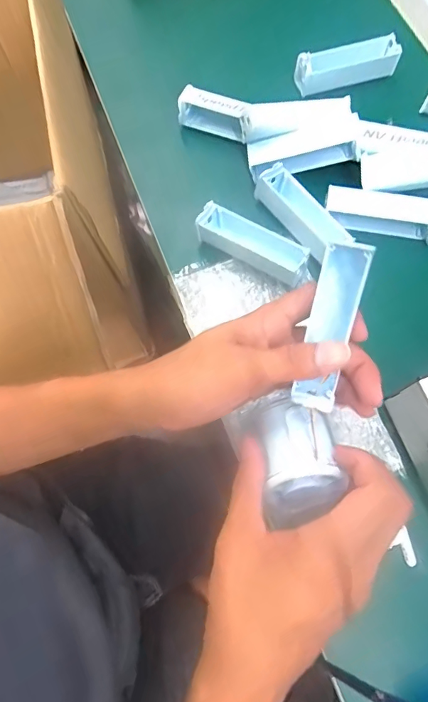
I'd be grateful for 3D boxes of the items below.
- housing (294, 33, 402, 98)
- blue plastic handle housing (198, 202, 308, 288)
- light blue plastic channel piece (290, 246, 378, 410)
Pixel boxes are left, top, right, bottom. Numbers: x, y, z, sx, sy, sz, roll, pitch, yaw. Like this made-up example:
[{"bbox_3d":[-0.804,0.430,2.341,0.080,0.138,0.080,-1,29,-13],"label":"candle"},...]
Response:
[{"bbox_3d":[0.135,-0.288,0.449,0.102,0.032,0.023,-16,73,-3],"label":"housing"},{"bbox_3d":[0.035,-0.096,0.402,0.103,0.025,0.034,26,75,-6],"label":"blue plastic handle housing"},{"bbox_3d":[0.072,-0.015,0.272,0.029,0.021,0.102,14,91,6],"label":"light blue plastic channel piece"}]

